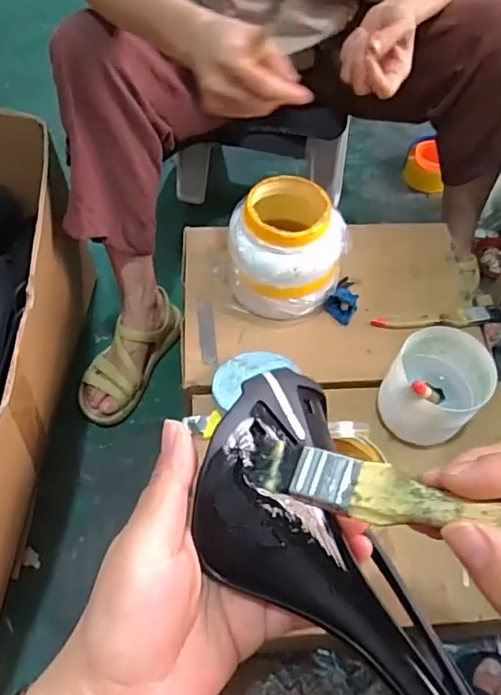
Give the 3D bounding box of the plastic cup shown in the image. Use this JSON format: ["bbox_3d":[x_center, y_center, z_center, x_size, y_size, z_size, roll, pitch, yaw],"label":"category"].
[{"bbox_3d":[0.183,0.045,0.572,0.094,0.094,0.088,1,58,-2],"label":"plastic cup"}]

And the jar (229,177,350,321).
[{"bbox_3d":[0.042,-0.112,0.652,0.135,0.123,0.105,-2,58,-4],"label":"jar"}]

